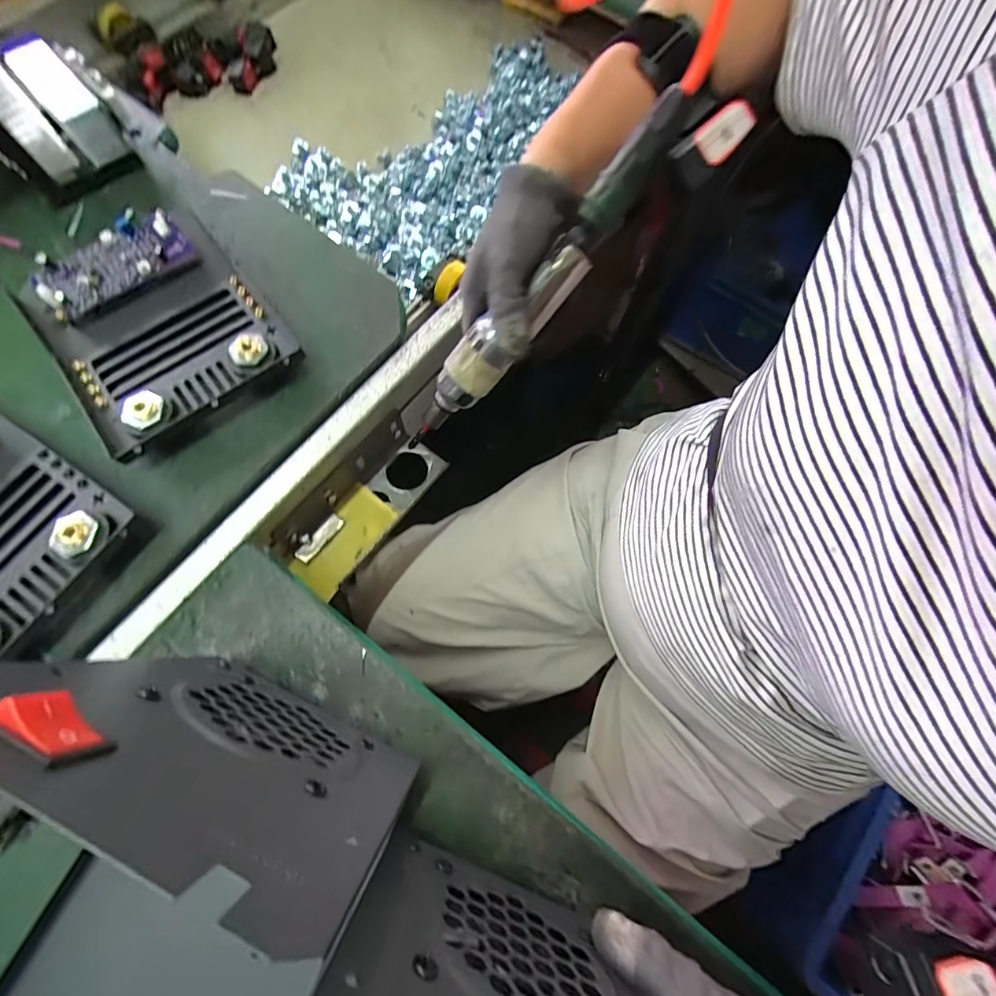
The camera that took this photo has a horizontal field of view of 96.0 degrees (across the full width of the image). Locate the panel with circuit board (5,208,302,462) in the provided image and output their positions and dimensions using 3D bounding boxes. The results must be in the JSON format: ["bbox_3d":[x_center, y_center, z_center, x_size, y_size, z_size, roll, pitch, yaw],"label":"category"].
[{"bbox_3d":[-0.270,-0.138,0.360,0.154,0.037,0.191,-39,78,-13],"label":"panel with circuit board"}]

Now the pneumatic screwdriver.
[{"bbox_3d":[0.015,-0.130,0.322,0.284,0.028,0.035,-43,74,32],"label":"pneumatic screwdriver"}]

